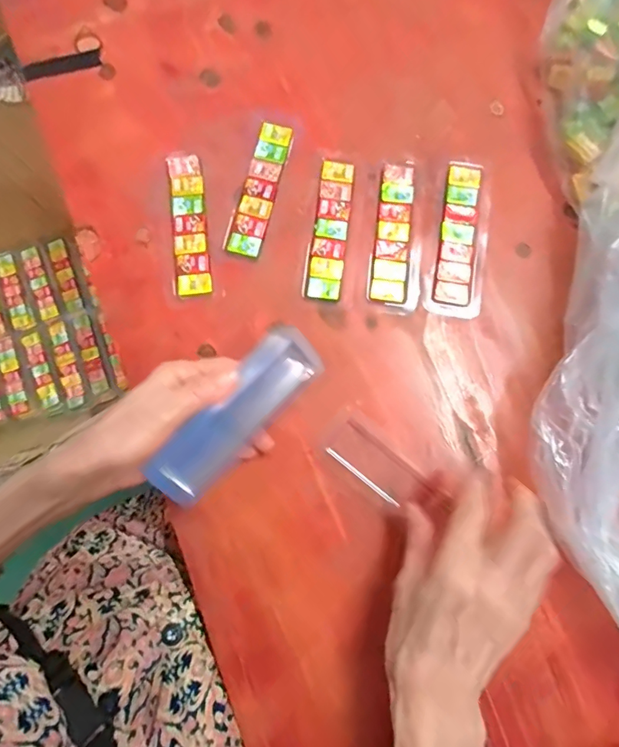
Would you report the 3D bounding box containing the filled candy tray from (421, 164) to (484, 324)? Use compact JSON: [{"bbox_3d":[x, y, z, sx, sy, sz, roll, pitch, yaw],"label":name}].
[{"bbox_3d":[0.120,-0.111,0.376,0.042,0.007,0.133,6,80,0],"label":"filled candy tray"}]

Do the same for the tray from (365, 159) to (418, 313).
[{"bbox_3d":[0.068,-0.115,0.376,0.038,0.005,0.128,2,80,0],"label":"tray"}]

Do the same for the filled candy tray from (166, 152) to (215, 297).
[{"bbox_3d":[-0.098,-0.121,0.373,0.030,0.011,0.119,-7,80,-2],"label":"filled candy tray"}]

